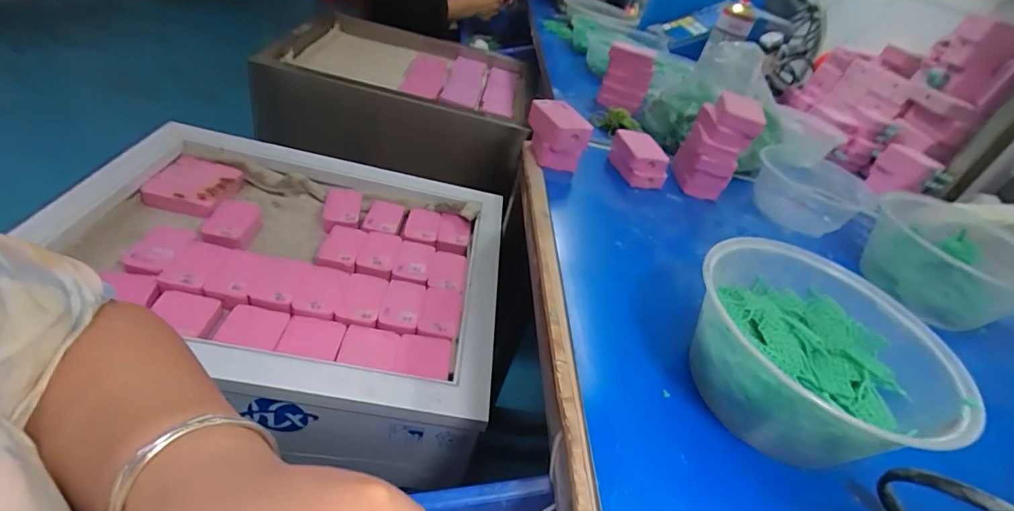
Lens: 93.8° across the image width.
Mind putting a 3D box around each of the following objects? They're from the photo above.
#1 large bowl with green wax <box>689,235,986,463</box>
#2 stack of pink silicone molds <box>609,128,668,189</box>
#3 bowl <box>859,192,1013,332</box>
[{"bbox_3d":[0.207,0.063,0.326,0.154,0.073,0.147,10,38,-8],"label":"large bowl with green wax"},{"bbox_3d":[0.161,-0.119,0.585,0.056,0.040,0.078,3,39,-16],"label":"stack of pink silicone molds"},{"bbox_3d":[0.495,-0.003,0.533,0.203,0.070,0.149,-24,53,-40],"label":"bowl"}]

